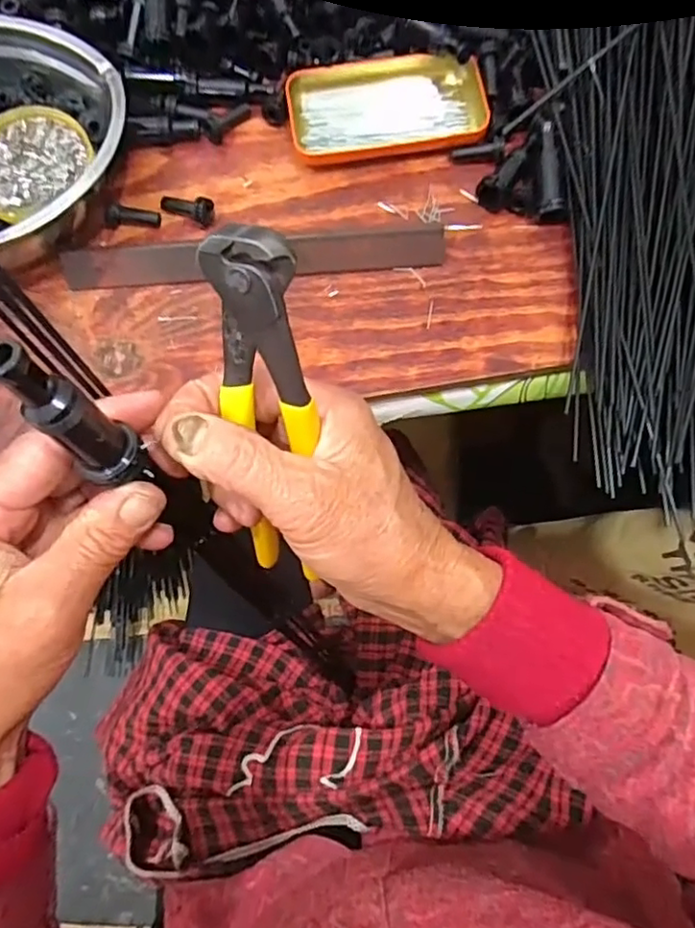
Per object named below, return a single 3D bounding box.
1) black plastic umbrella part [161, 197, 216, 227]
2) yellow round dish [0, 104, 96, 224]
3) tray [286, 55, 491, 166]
[{"bbox_3d":[-0.116,-0.189,0.452,0.039,0.017,0.019,26,77,8],"label":"black plastic umbrella part"},{"bbox_3d":[-0.223,-0.213,0.435,0.083,0.012,0.073,-36,77,-8],"label":"yellow round dish"},{"bbox_3d":[0.028,-0.269,0.466,0.142,0.018,0.069,-8,75,-1],"label":"tray"}]

